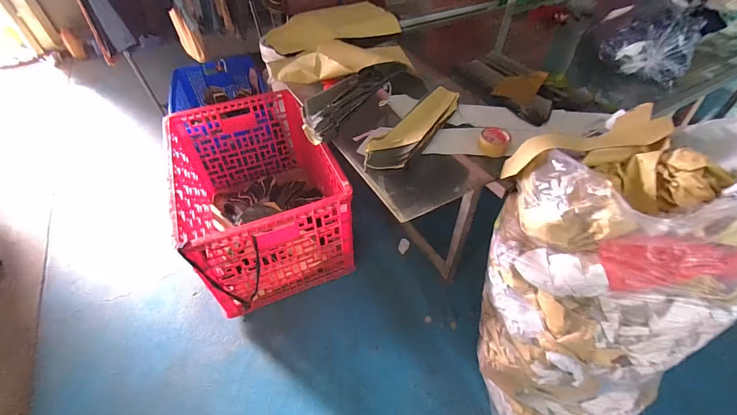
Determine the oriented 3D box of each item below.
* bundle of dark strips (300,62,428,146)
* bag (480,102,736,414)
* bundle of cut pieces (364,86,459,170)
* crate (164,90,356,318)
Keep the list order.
[{"bbox_3d":[-0.003,-0.394,1.157,0.117,0.122,0.531,36,56,29],"label":"bundle of dark strips"},{"bbox_3d":[0.650,0.221,0.958,0.564,0.806,0.609,-9,47,-8],"label":"bag"},{"bbox_3d":[0.151,-0.249,1.034,0.122,0.053,0.451,27,52,23],"label":"bundle of cut pieces"},{"bbox_3d":[-0.468,-0.044,1.465,0.576,0.517,0.747,-20,50,-18],"label":"crate"}]

